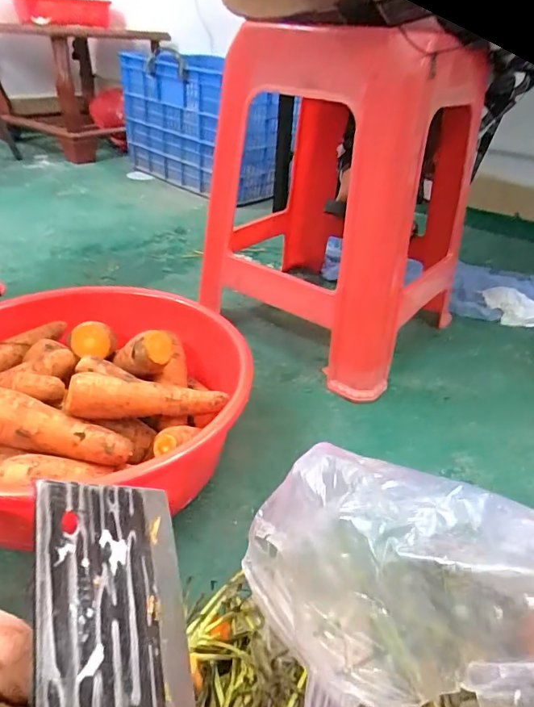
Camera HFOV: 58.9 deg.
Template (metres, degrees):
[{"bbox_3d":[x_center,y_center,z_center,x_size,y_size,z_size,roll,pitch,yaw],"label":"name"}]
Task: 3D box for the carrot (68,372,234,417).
[{"bbox_3d":[-0.122,0.049,0.503,0.164,0.034,0.036,7,30,-30],"label":"carrot"}]

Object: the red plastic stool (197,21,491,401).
[{"bbox_3d":[0.133,-0.251,0.785,0.355,0.467,0.354,27,40,28],"label":"red plastic stool"}]

